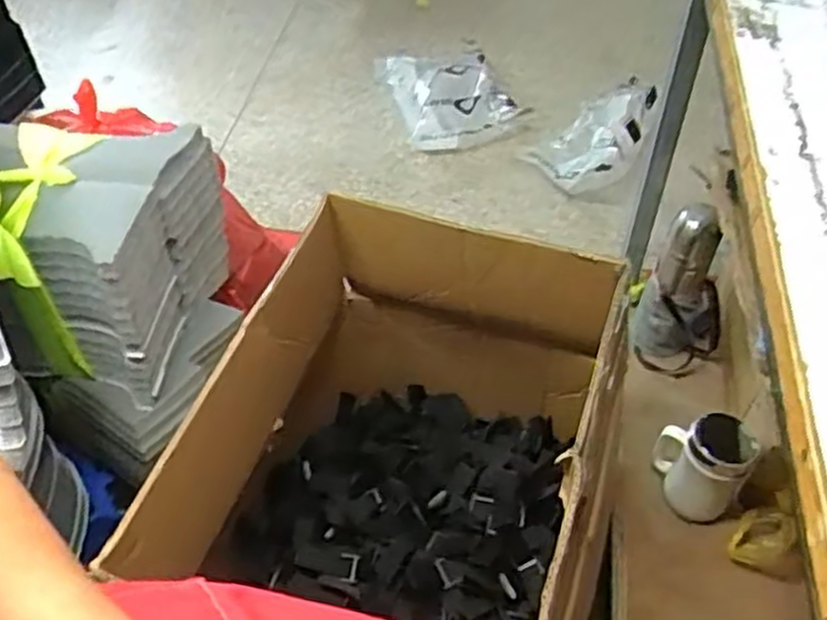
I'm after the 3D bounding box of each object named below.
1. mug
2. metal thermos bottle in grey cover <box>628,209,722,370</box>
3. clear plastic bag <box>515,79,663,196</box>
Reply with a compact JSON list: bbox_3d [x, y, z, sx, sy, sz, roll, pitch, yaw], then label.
[{"bbox_3d":[0.350,0.185,0.948,0.067,0.131,0.108,-23,52,-18],"label":"mug"},{"bbox_3d":[0.369,-0.020,1.042,0.114,0.231,0.098,19,51,17],"label":"metal thermos bottle in grey cover"},{"bbox_3d":[0.387,-0.401,1.677,0.223,0.128,0.343,19,51,17],"label":"clear plastic bag"}]

